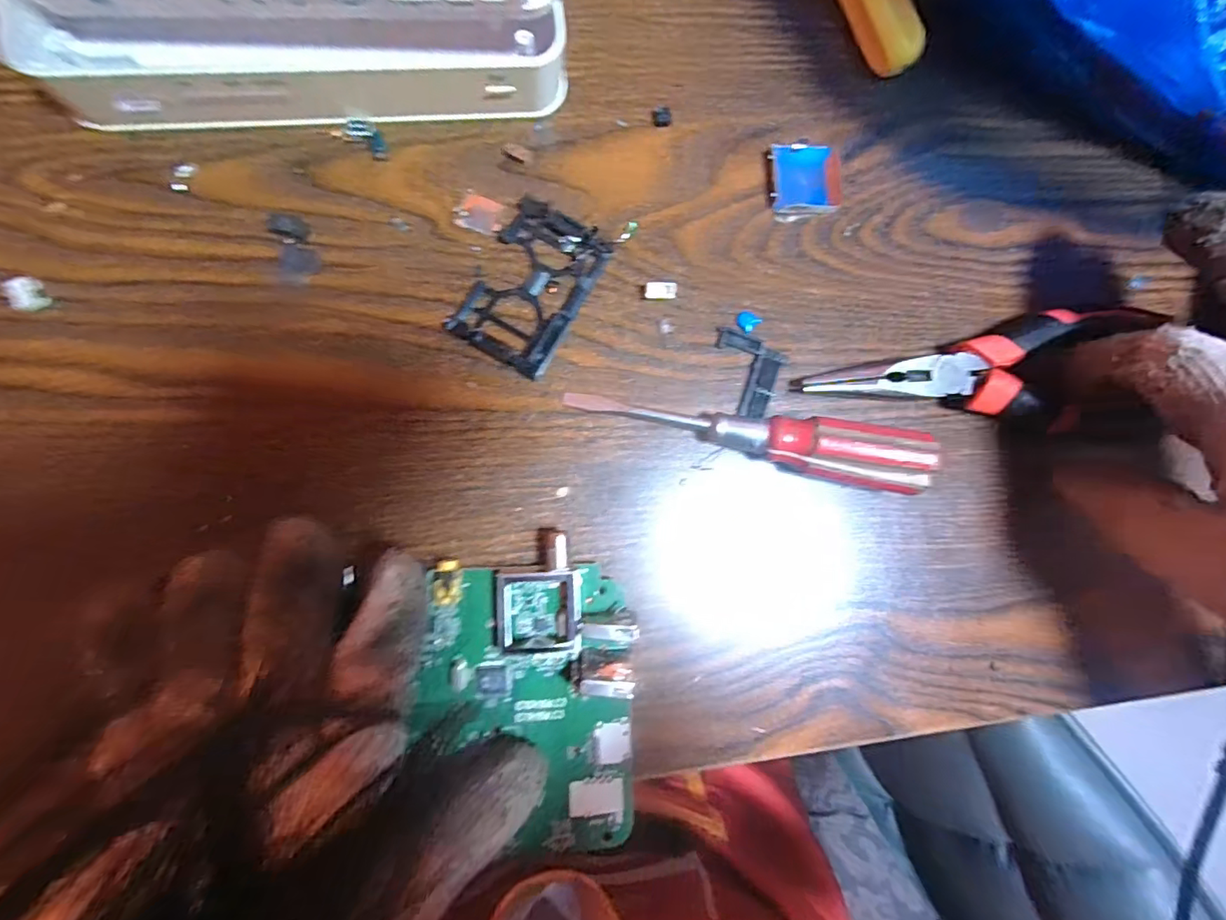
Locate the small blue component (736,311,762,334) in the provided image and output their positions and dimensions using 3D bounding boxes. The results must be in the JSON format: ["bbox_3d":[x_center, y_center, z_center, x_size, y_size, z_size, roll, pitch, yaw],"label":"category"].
[{"bbox_3d":[0.055,-0.057,0.214,0.008,0.004,0.009,-44,93,-7],"label":"small blue component"}]

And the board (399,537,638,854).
[{"bbox_3d":[-0.031,0.087,0.190,0.078,0.014,0.112,1,87,-8],"label":"board"}]

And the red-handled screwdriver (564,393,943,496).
[{"bbox_3d":[0.052,-0.010,0.205,0.138,0.017,0.022,11,86,6],"label":"red-handled screwdriver"}]

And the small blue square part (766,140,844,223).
[{"bbox_3d":[0.081,-0.118,0.220,0.030,0.004,0.032,-8,87,-7],"label":"small blue square part"}]

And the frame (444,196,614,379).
[{"bbox_3d":[-0.031,-0.067,0.204,0.040,0.006,0.061,29,84,-4],"label":"frame"}]

